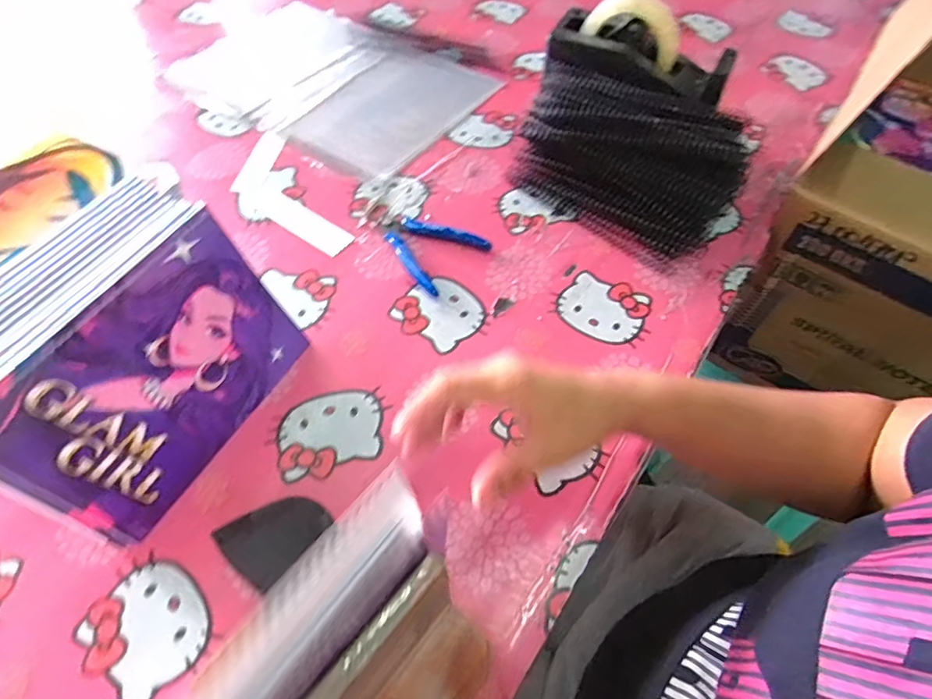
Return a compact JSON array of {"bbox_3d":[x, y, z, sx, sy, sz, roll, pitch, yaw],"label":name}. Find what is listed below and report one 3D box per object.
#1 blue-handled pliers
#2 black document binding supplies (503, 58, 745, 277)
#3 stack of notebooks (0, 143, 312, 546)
[{"bbox_3d":[-0.053,-0.112,0.532,0.129,0.013,0.081,35,62,21],"label":"blue-handled pliers"},{"bbox_3d":[0.170,-0.206,0.557,0.221,0.085,0.158,38,64,23],"label":"black document binding supplies"},{"bbox_3d":[-0.288,-0.021,0.402,0.243,0.144,0.198,29,61,18],"label":"stack of notebooks"}]

